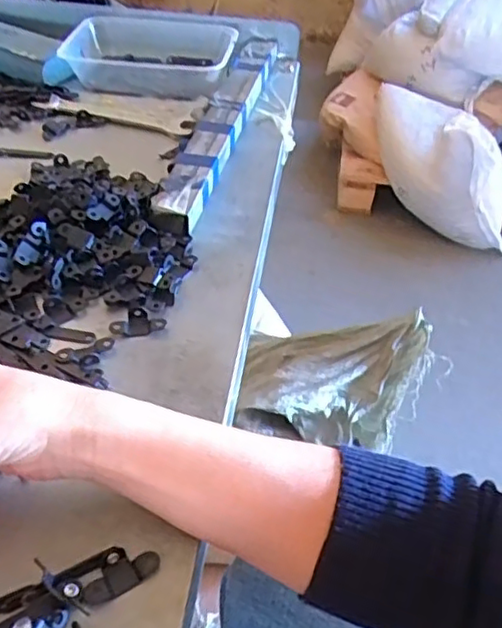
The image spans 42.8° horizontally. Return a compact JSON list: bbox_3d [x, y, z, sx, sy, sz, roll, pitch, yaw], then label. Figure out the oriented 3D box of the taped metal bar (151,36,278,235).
[{"bbox_3d":[-0.026,-0.176,0.576,0.040,0.024,0.329,11,44,7],"label":"taped metal bar"}]

